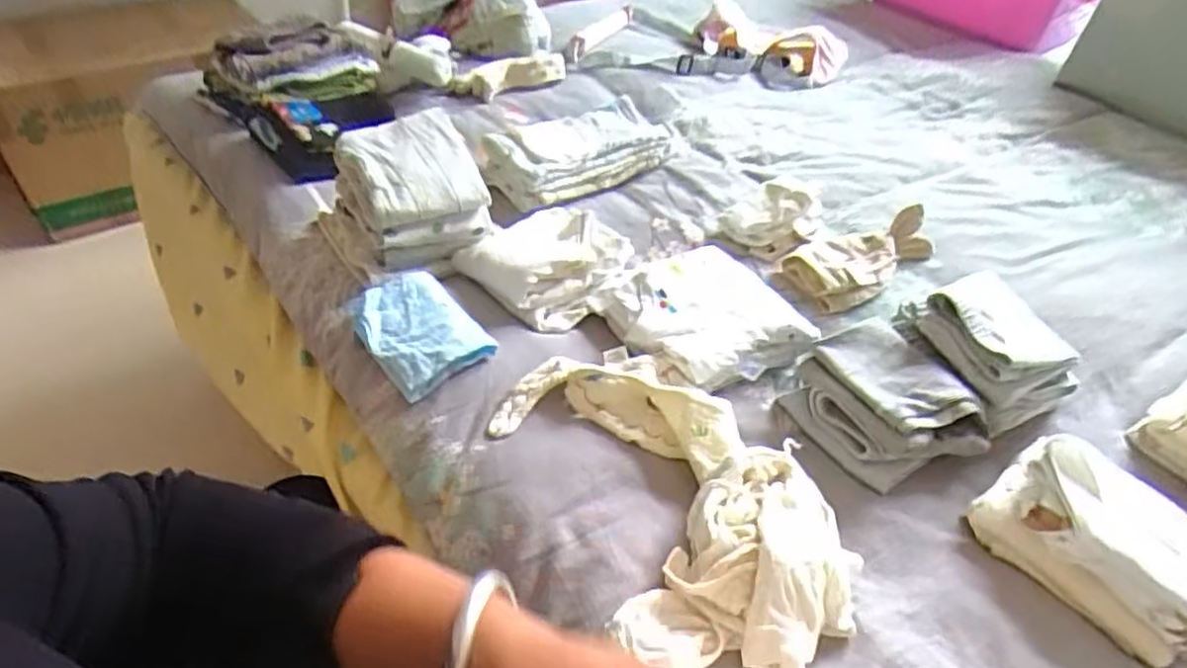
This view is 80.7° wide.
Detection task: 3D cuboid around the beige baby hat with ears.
[{"bbox_3d":[0.290,-0.089,0.754,0.195,0.043,0.087,-23,49,-25],"label":"beige baby hat with ears"}]

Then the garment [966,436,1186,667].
[{"bbox_3d":[0.385,0.151,0.525,0.095,0.063,0.155,-25,50,-28],"label":"garment"}]

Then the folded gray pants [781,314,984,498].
[{"bbox_3d":[0.250,0.059,0.605,0.121,0.057,0.134,-18,47,-22],"label":"folded gray pants"}]

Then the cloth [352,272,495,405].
[{"bbox_3d":[-0.157,-0.005,0.621,0.082,0.030,0.128,-27,51,-29],"label":"cloth"}]

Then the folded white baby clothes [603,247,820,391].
[{"bbox_3d":[0.105,-0.020,0.659,0.162,0.034,0.153,2,43,-2],"label":"folded white baby clothes"}]

